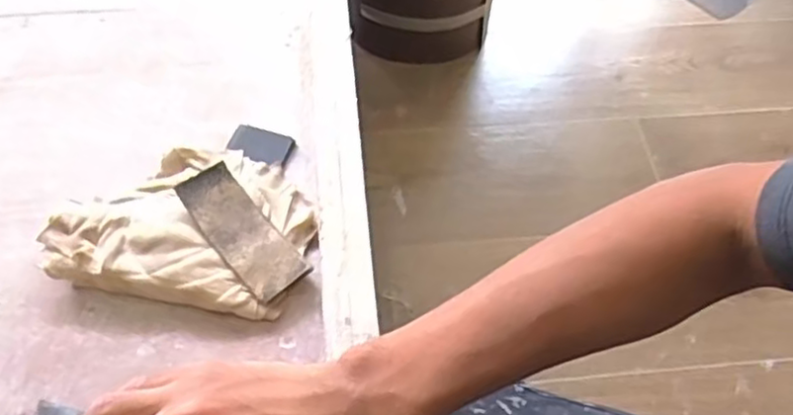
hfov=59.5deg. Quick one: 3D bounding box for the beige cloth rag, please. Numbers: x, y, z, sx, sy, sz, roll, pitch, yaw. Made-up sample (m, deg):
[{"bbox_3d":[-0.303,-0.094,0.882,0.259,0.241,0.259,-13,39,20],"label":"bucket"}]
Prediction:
[{"bbox_3d":[-0.159,0.008,0.537,0.183,0.030,0.137,10,59,2],"label":"beige cloth rag"}]

